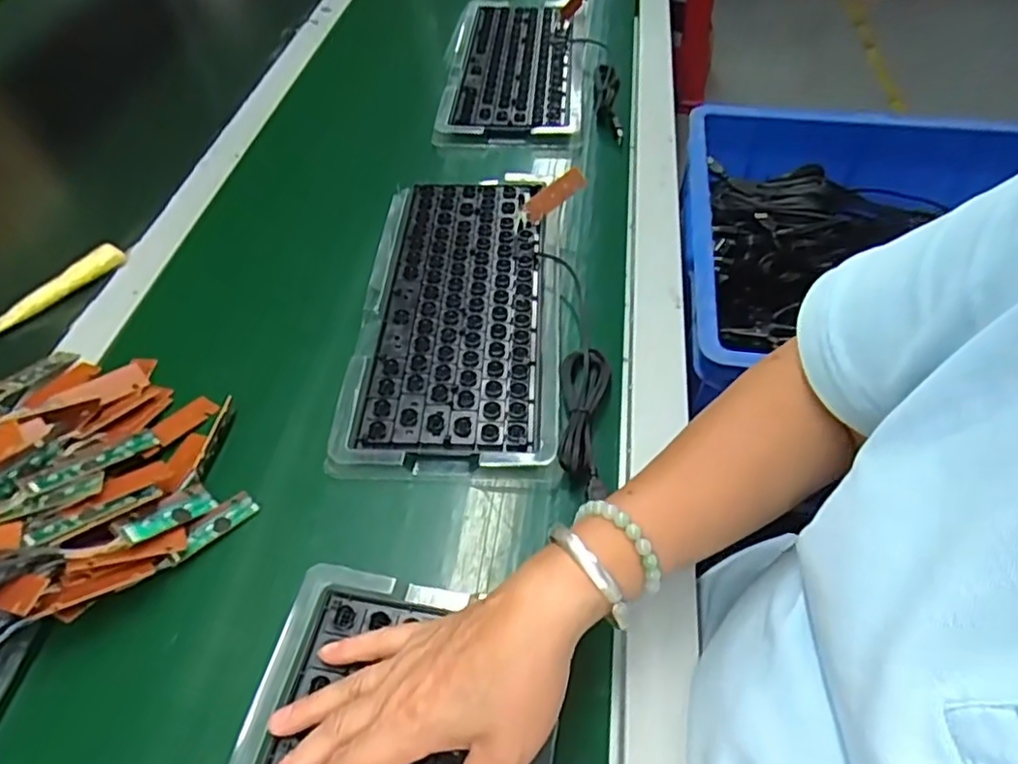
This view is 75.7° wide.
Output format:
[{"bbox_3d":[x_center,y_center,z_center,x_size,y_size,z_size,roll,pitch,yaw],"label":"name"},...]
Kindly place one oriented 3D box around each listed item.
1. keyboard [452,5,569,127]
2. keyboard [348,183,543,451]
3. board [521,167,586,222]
[{"bbox_3d":[0.010,-0.384,0.781,0.120,0.014,0.305,0,50,6],"label":"keyboard"},{"bbox_3d":[-0.037,-0.068,0.528,0.119,0.017,0.293,0,50,6],"label":"keyboard"},{"bbox_3d":[0.040,-0.164,0.577,0.060,0.020,0.011,-32,20,26],"label":"board"}]

